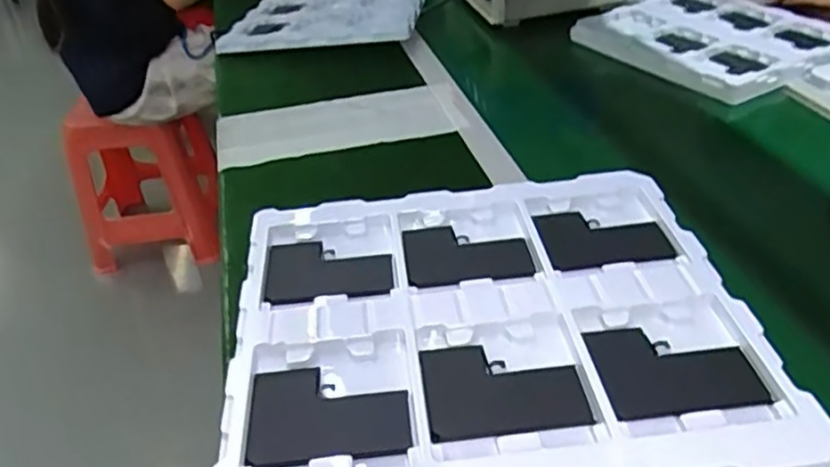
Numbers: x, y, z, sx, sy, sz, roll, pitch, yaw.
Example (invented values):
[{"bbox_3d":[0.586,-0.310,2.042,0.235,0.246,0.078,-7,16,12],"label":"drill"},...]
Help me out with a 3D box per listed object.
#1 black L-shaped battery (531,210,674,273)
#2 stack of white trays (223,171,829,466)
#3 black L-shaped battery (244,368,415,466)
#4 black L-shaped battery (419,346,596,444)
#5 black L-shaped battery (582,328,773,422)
[{"bbox_3d":[0.138,0.002,0.503,0.090,0.007,0.073,-6,36,-3],"label":"black L-shaped battery"},{"bbox_3d":[0.049,0.088,0.464,0.309,0.103,0.276,-6,36,-2],"label":"stack of white trays"},{"bbox_3d":[-0.049,0.101,0.385,0.089,0.005,0.068,-6,36,-2],"label":"black L-shaped battery"},{"bbox_3d":[0.051,0.090,0.395,0.089,0.005,0.067,-5,36,-1],"label":"black L-shaped battery"},{"bbox_3d":[0.150,0.078,0.394,0.087,0.004,0.067,-6,36,-2],"label":"black L-shaped battery"}]

